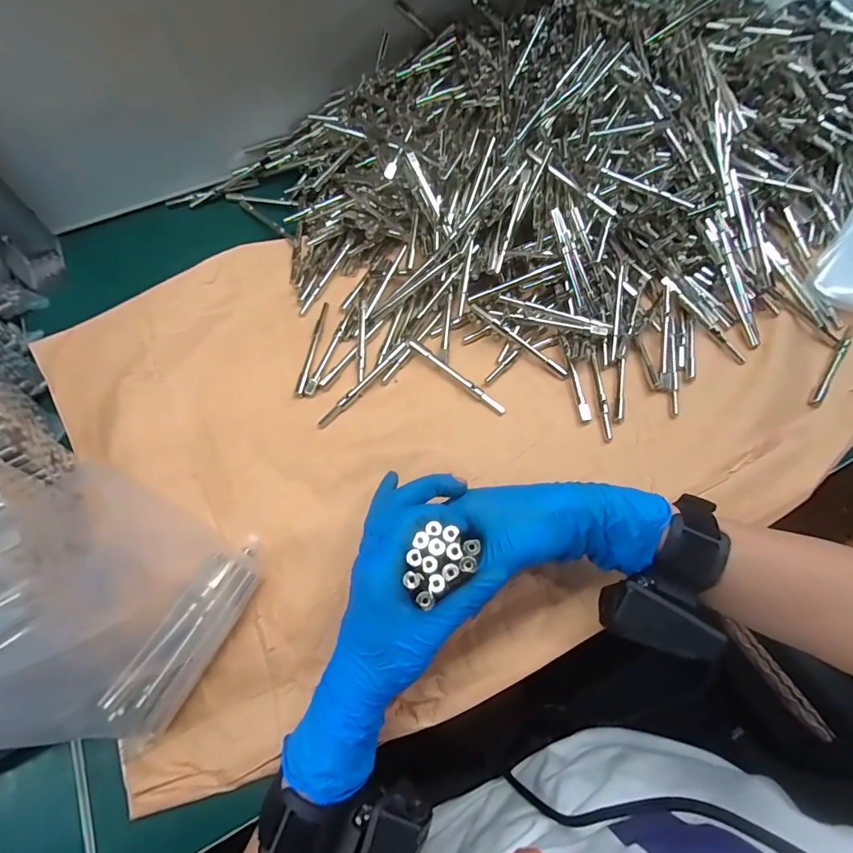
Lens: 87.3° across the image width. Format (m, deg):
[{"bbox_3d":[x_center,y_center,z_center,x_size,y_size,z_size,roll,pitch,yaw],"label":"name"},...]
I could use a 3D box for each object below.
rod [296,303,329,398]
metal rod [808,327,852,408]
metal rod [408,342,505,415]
[{"bbox_3d":[-0.113,-0.080,0.445,0.010,0.007,0.112,4,64,3],"label":"rod"},{"bbox_3d":[0.391,-0.060,0.430,0.010,0.006,0.109,35,69,16],"label":"metal rod"},{"bbox_3d":[0.028,-0.048,0.423,0.112,0.009,0.010,39,70,18],"label":"metal rod"}]

